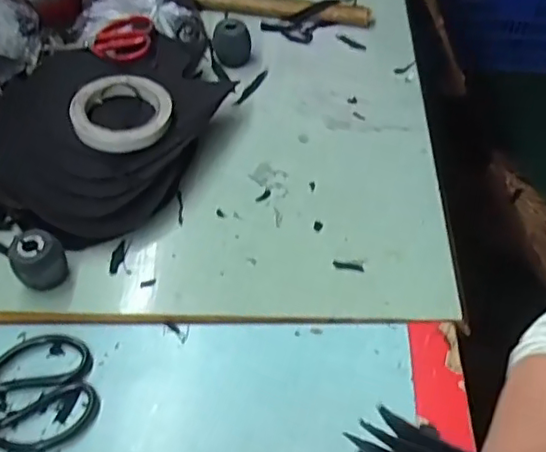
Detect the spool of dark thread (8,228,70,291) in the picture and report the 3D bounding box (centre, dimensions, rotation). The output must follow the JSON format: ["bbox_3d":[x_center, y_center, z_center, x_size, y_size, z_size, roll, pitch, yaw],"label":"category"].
[{"bbox_3d":[-0.220,0.036,0.564,0.047,0.057,0.039,-35,60,-21],"label":"spool of dark thread"}]

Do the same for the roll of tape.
[{"bbox_3d":[-0.162,-0.122,0.633,0.097,0.028,0.102,-1,54,1],"label":"roll of tape"}]

